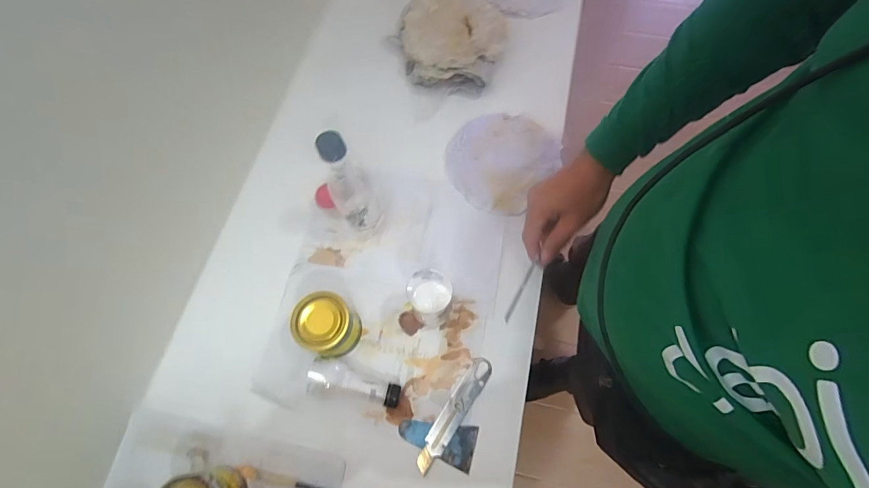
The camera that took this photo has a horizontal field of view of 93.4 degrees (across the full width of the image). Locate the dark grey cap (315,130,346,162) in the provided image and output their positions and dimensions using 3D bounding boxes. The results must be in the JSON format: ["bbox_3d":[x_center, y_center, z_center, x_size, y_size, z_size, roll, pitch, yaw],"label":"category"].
[{"bbox_3d":[-0.114,-0.108,0.449,0.029,0.020,0.026,-22,69,-7],"label":"dark grey cap"}]

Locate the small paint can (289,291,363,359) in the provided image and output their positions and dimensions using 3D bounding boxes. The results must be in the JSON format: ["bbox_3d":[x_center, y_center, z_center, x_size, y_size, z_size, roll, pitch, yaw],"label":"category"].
[{"bbox_3d":[-0.141,0.110,0.542,0.074,0.080,0.073,-1,66,1],"label":"small paint can"}]

